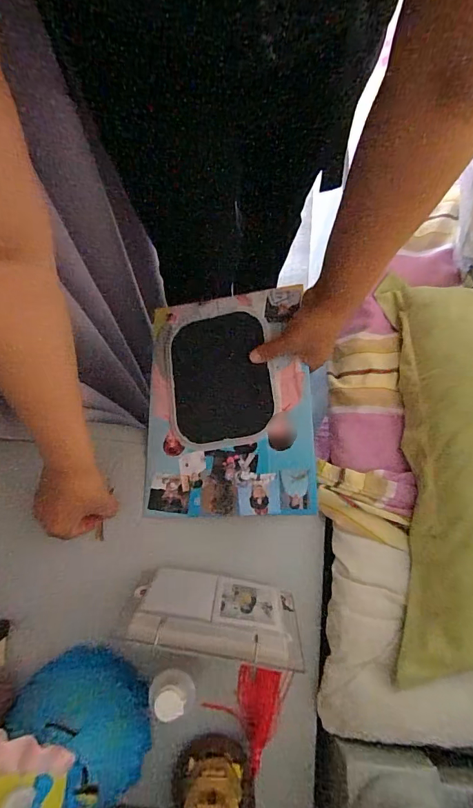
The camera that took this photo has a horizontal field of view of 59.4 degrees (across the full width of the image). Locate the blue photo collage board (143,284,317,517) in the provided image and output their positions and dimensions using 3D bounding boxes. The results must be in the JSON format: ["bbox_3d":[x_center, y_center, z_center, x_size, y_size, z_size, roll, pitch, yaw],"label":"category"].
[{"bbox_3d":[-0.014,-0.005,0.494,0.196,0.010,0.262,-5,75,15],"label":"blue photo collage board"}]

